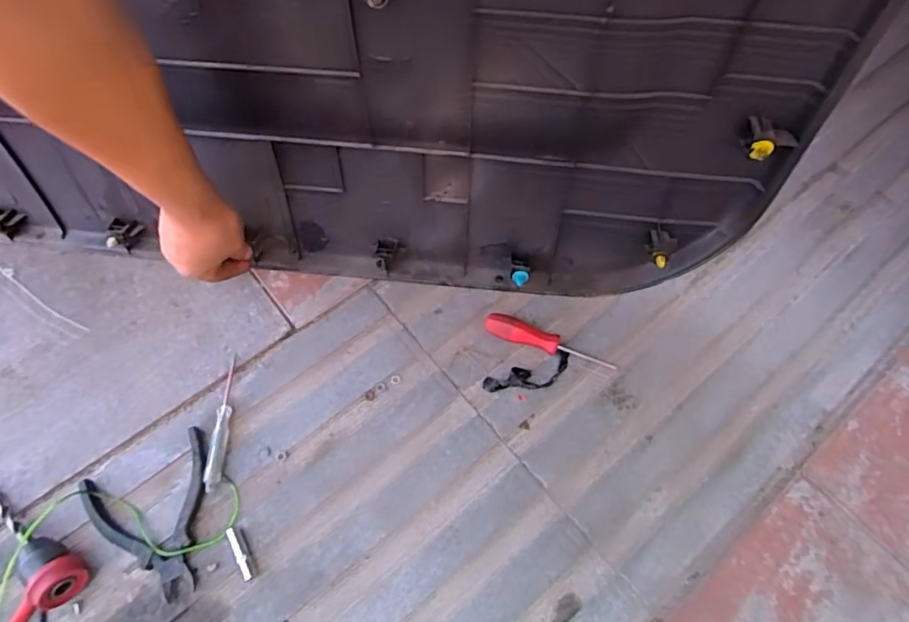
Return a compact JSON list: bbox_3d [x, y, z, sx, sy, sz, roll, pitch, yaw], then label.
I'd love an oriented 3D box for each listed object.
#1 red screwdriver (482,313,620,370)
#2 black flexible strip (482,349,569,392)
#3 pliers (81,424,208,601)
[{"bbox_3d":[0.103,0.033,0.568,0.142,0.029,0.026,15,63,8],"label":"red screwdriver"},{"bbox_3d":[0.080,0.069,0.556,0.097,0.015,0.033,-19,63,-9],"label":"black flexible strip"},{"bbox_3d":[-0.276,0.197,0.492,0.115,0.017,0.139,-26,65,-13],"label":"pliers"}]

